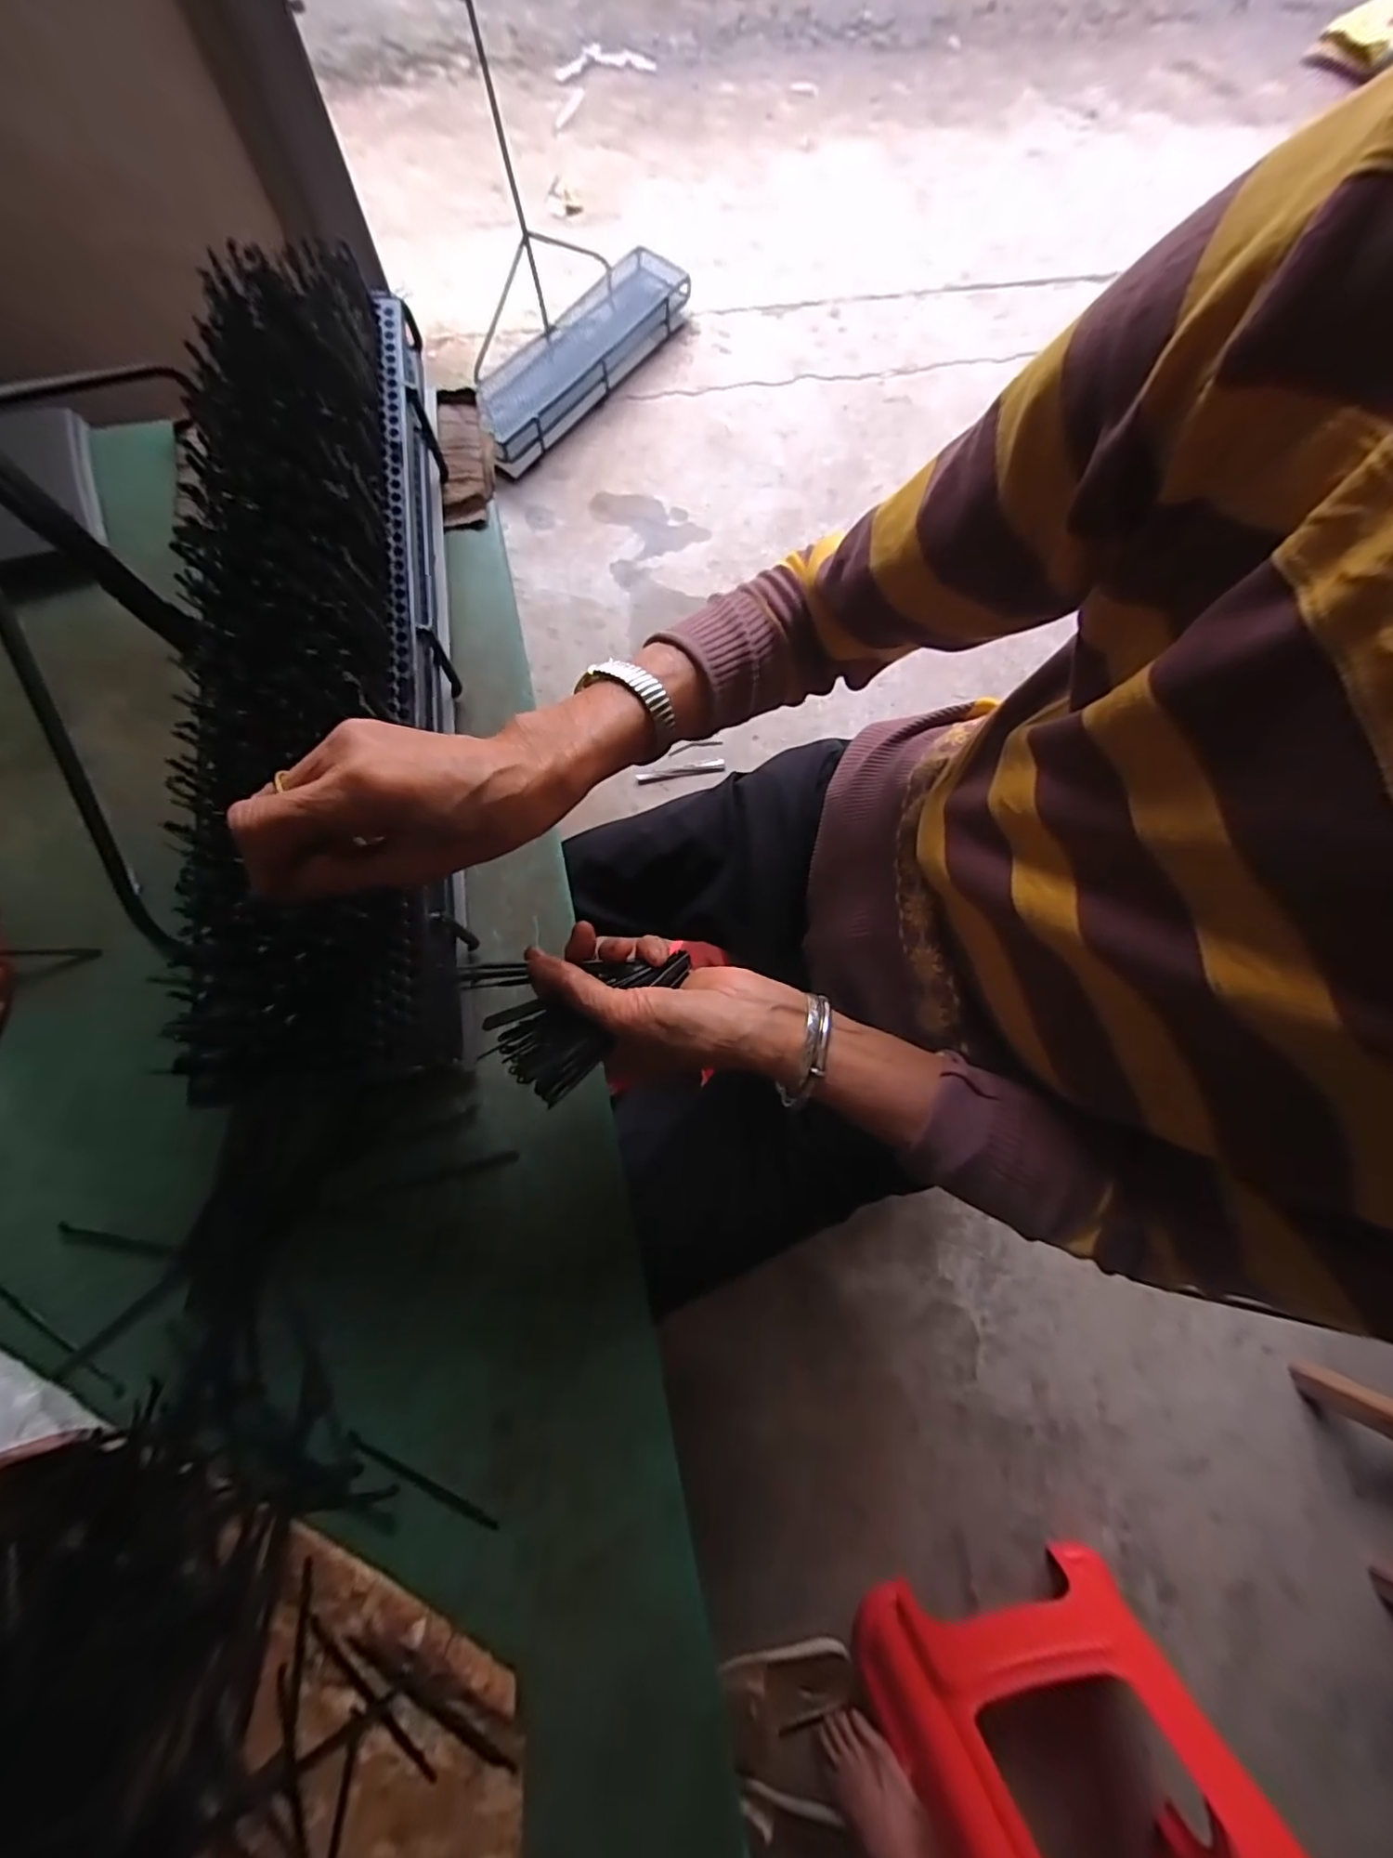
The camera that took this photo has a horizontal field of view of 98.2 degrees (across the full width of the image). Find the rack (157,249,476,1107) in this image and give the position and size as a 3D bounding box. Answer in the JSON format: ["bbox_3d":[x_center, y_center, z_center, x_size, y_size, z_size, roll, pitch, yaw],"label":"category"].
[{"bbox_3d":[-0.250,-0.193,0.416,0.127,0.114,0.584,-7,78,-1],"label":"rack"}]

